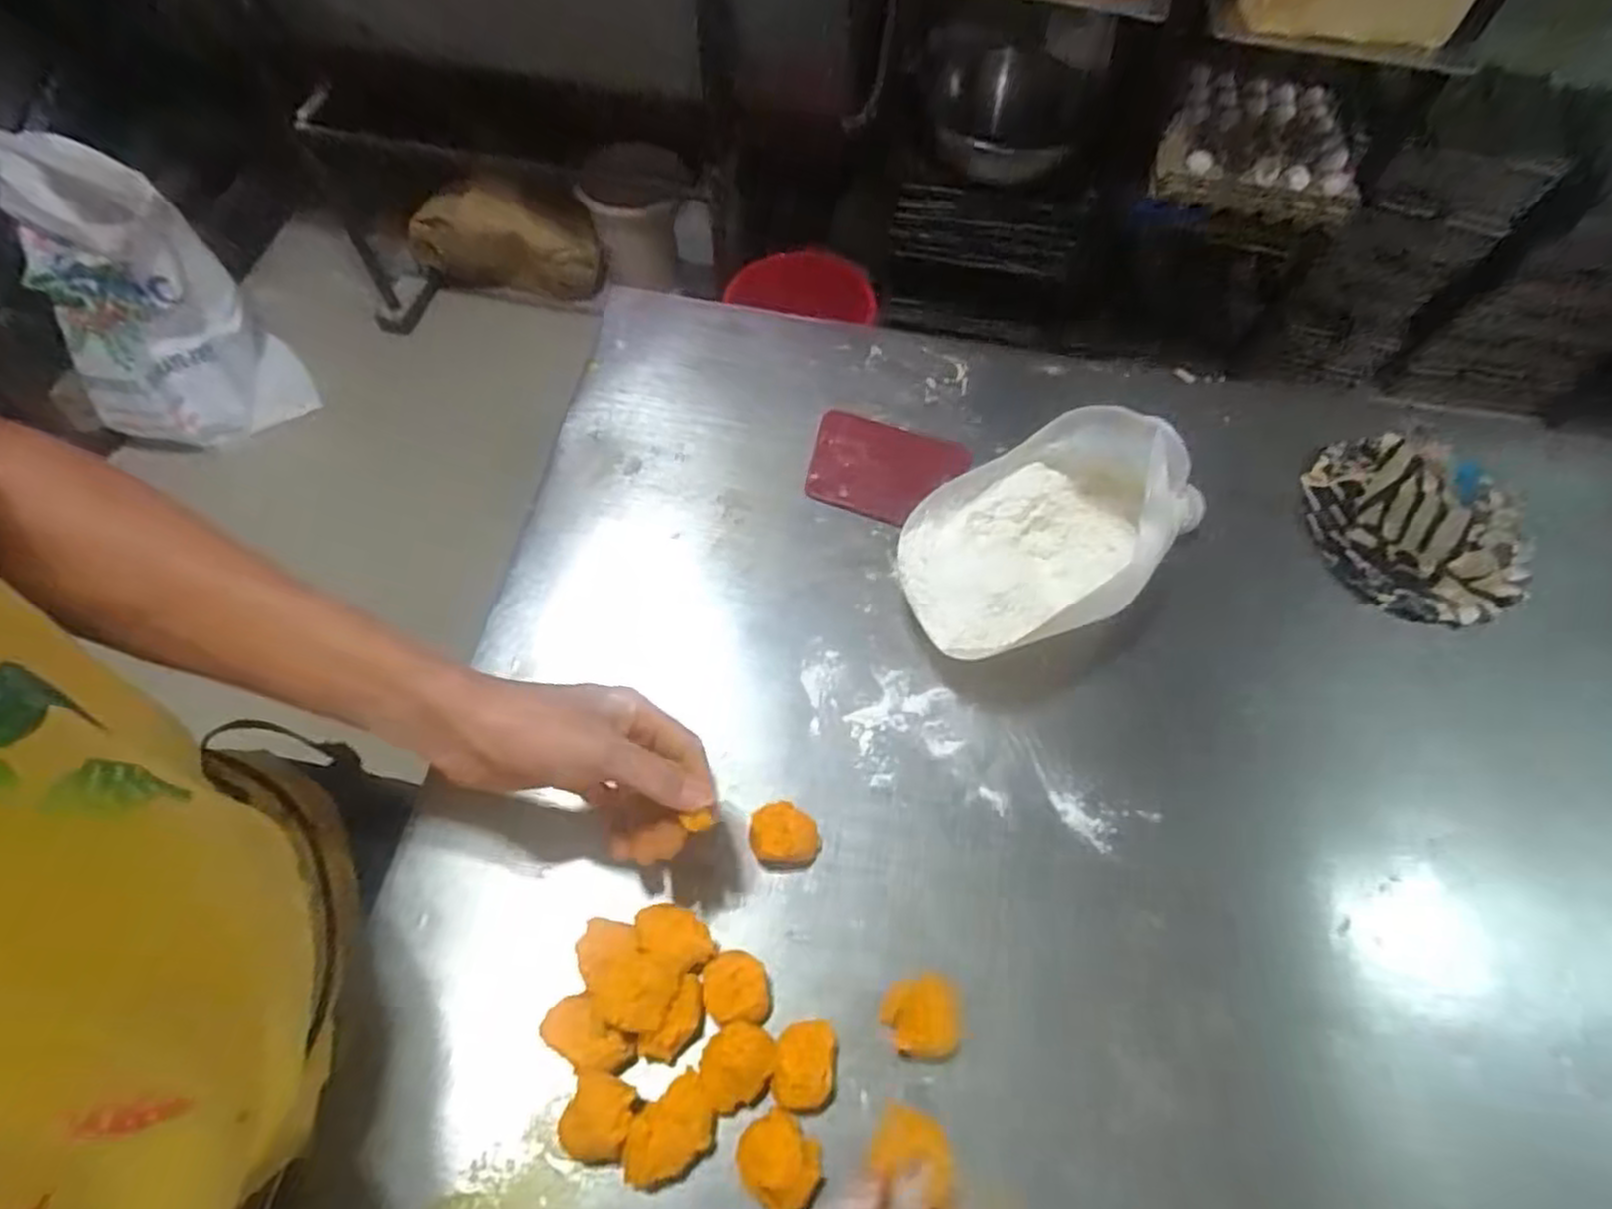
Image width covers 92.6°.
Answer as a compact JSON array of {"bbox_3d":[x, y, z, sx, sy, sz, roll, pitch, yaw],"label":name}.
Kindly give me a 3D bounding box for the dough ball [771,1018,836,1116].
[{"bbox_3d":[-0.001,0.259,0.432,0.032,0.030,0.044,5,63,-1],"label":"dough ball"}]

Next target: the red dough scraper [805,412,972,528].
[{"bbox_3d":[0.064,-0.113,0.637,0.127,0.011,0.092,17,66,18],"label":"red dough scraper"}]

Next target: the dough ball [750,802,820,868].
[{"bbox_3d":[-0.013,0.148,0.492,0.043,0.029,0.035,6,63,0],"label":"dough ball"}]

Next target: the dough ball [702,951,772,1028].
[{"bbox_3d":[-0.040,0.224,0.451,0.038,0.033,0.038,1,63,-3],"label":"dough ball"}]

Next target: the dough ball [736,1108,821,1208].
[{"bbox_3d":[-0.014,0.296,0.410,0.038,0.032,0.042,-38,71,-20],"label":"dough ball"}]

